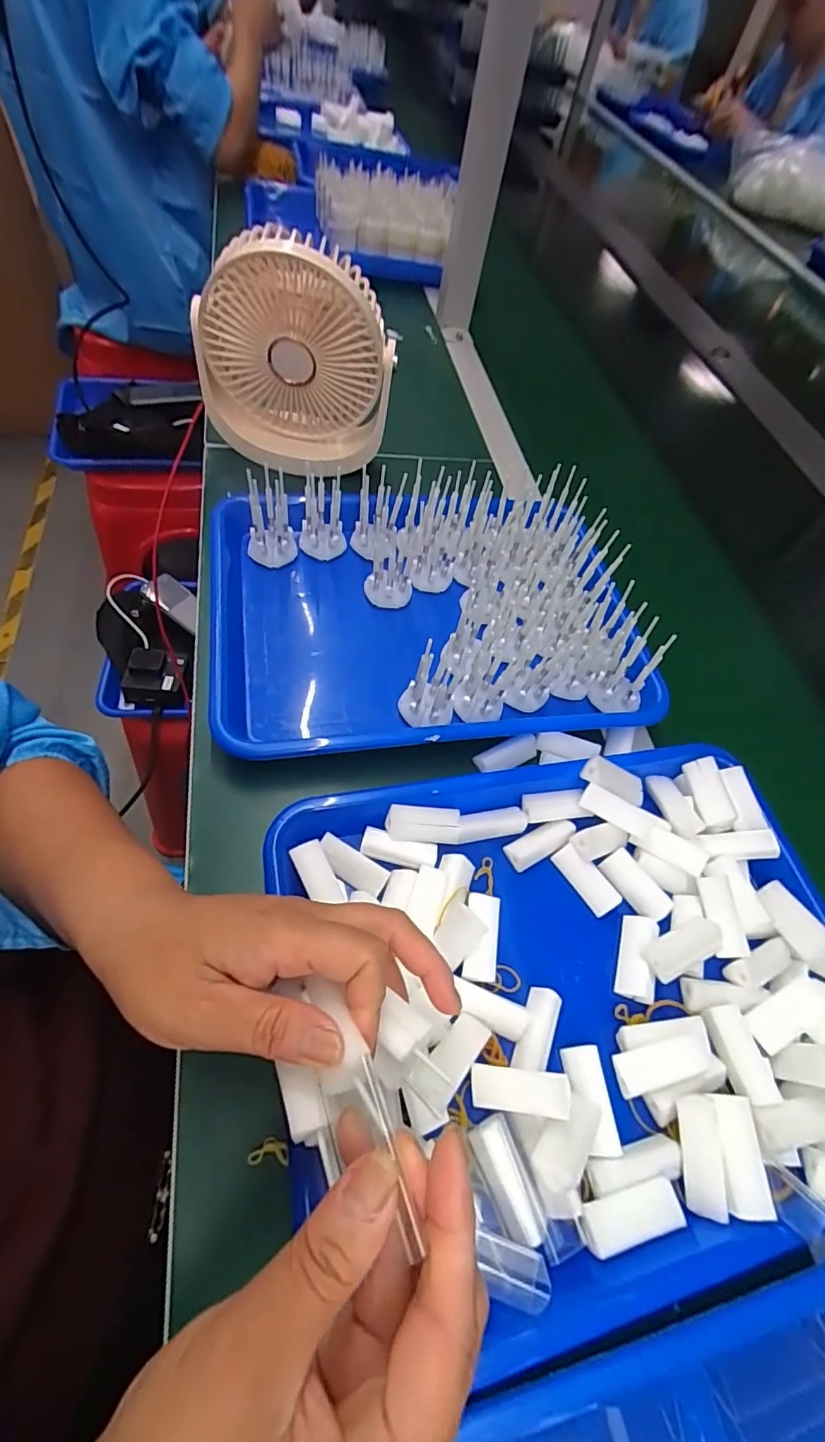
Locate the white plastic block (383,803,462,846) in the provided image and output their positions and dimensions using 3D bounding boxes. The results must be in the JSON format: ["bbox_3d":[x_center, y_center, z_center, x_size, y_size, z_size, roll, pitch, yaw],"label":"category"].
[{"bbox_3d":[0.007,0.064,0.325,0.047,0.011,0.020,8,57,-14],"label":"white plastic block"}]

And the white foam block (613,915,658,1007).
[{"bbox_3d":[0.132,0.138,0.307,0.019,0.014,0.046,19,57,1],"label":"white foam block"}]

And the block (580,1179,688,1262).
[{"bbox_3d":[0.100,0.227,0.239,0.049,0.010,0.018,-6,60,-14],"label":"block"}]

